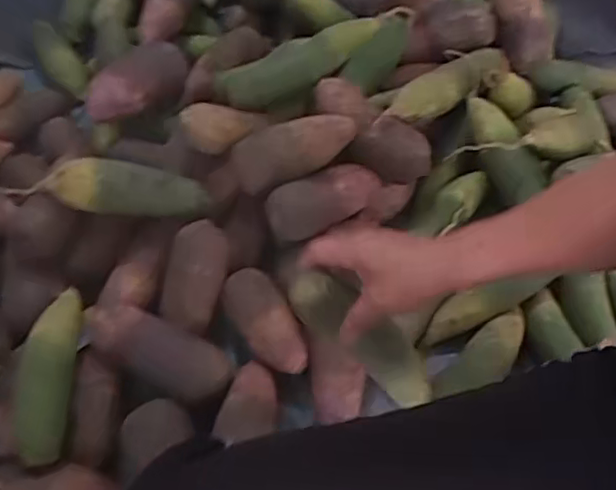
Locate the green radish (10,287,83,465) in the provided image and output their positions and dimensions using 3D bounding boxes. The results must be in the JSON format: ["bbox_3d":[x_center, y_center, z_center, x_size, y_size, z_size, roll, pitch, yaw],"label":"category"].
[{"bbox_3d":[-0.276,0.133,0.664,0.057,0.053,0.190,2,57,-1],"label":"green radish"}]

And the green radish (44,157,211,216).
[{"bbox_3d":[-0.213,-0.070,0.754,0.182,0.055,0.057,6,55,-16],"label":"green radish"}]

